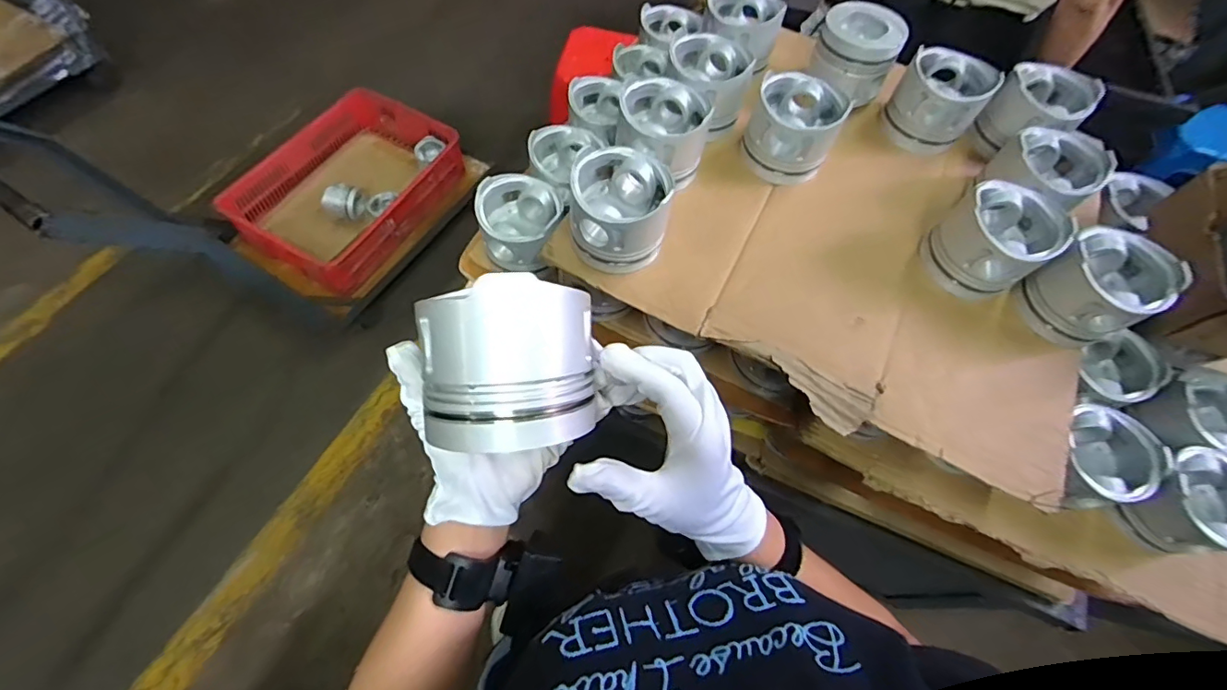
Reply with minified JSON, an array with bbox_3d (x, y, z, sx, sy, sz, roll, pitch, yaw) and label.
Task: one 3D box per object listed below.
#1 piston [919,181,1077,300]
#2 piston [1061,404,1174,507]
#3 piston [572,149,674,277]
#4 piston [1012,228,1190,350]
[{"bbox_3d":[0.418,-0.114,0.585,0.105,0.090,0.104,1,63,-3],"label":"piston"},{"bbox_3d":[0.524,0.127,0.576,0.104,0.075,0.096,-29,69,-17],"label":"piston"},{"bbox_3d":[0.005,-0.142,0.558,0.097,0.093,0.102,1,63,-3],"label":"piston"},{"bbox_3d":[0.511,-0.062,0.554,0.105,0.081,0.098,-26,68,-16],"label":"piston"}]

